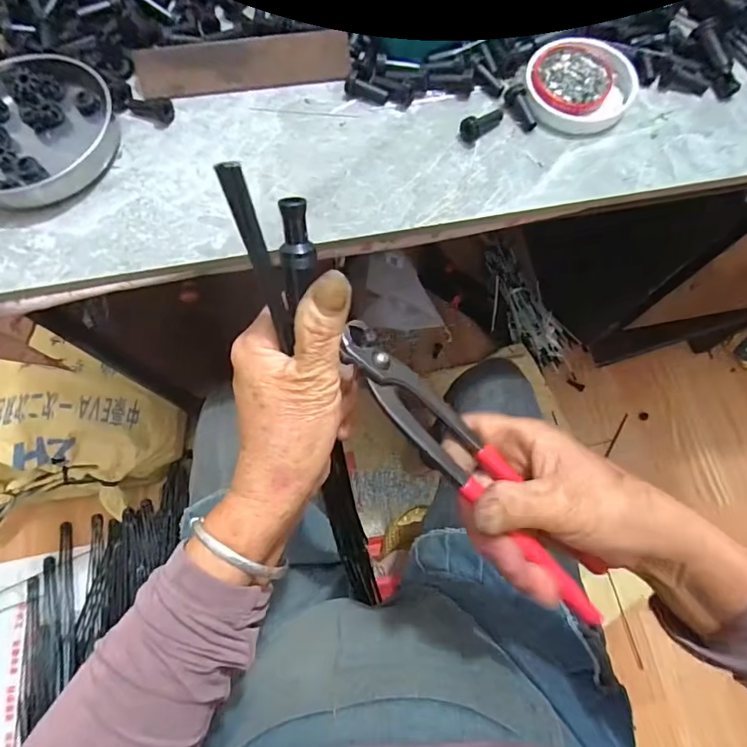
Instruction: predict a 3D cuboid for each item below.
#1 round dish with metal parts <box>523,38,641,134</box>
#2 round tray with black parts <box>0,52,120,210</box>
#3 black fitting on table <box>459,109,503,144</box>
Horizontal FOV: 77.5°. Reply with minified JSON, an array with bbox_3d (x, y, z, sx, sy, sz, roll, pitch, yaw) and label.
[{"bbox_3d":[0.175,-0.248,0.395,0.088,0.012,0.087,0,75,0],"label":"round dish with metal parts"},{"bbox_3d":[-0.285,-0.201,0.380,0.136,0.017,0.133,0,75,0],"label":"round tray with black parts"},{"bbox_3d":[0.092,-0.208,0.387,0.042,0.016,0.017,-33,77,-22],"label":"black fitting on table"}]

